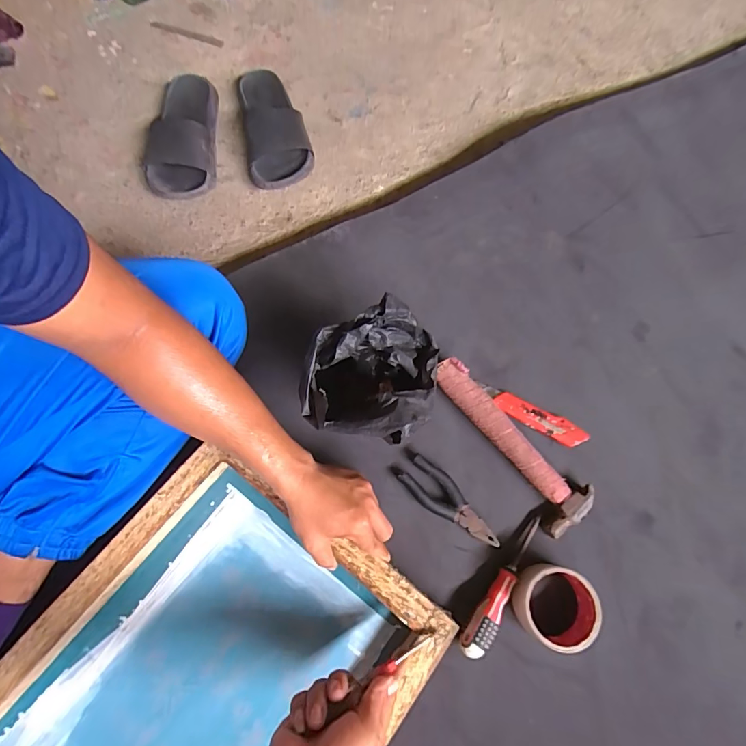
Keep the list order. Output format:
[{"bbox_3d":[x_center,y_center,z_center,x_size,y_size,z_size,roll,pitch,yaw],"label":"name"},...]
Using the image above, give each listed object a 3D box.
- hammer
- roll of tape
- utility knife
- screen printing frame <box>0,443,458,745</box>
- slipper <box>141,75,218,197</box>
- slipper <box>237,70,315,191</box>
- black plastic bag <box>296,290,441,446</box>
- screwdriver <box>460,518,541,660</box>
[{"bbox_3d":[0.181,0.093,0.562,0.076,0.033,0.257,-38,74,-11],"label":"hammer"},{"bbox_3d":[0.215,0.275,0.495,0.089,0.045,0.086,0,71,1],"label":"roll of tape"},{"bbox_3d":[0.221,0.060,0.578,0.152,0.007,0.035,27,73,10],"label":"utility knife"},{"bbox_3d":[-0.187,0.349,0.458,0.369,0.049,0.439,37,72,9],"label":"screen printing frame"},{"bbox_3d":[-0.339,-0.422,0.732,0.116,0.100,0.256,-2,72,-2],"label":"slipper"},{"bbox_3d":[-0.184,-0.451,0.769,0.116,0.057,0.266,-12,71,-4],"label":"slipper"},{"bbox_3d":[-0.001,0.017,0.499,0.137,0.190,0.136,12,71,5],"label":"black plastic bag"},{"bbox_3d":[0.163,0.259,0.509,0.031,0.026,0.178,35,75,12],"label":"screwdriver"}]

